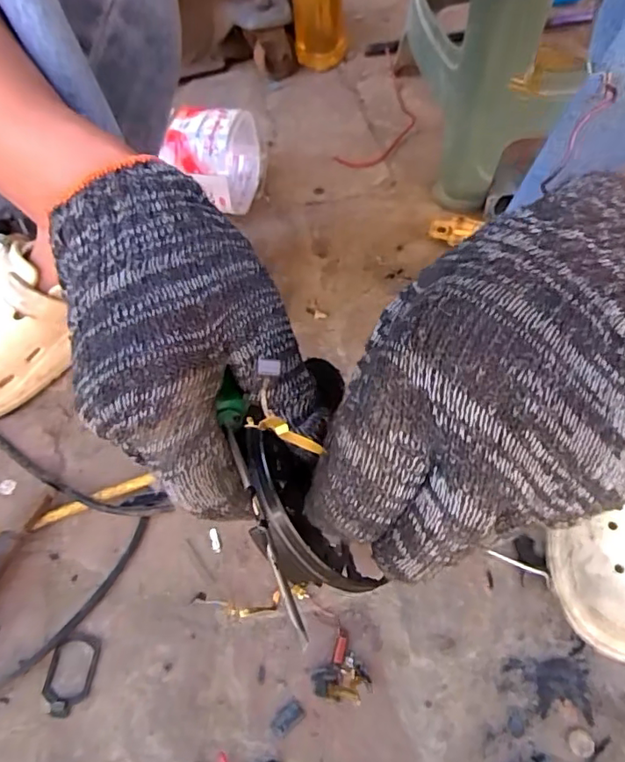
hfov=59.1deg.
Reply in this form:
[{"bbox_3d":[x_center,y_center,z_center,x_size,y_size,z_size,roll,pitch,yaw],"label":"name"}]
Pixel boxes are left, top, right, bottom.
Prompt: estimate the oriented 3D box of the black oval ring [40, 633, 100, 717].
[{"bbox_3d":[-0.159,0.191,0.359,0.035,0.005,0.048,3,58,7],"label":"black oval ring"}]

